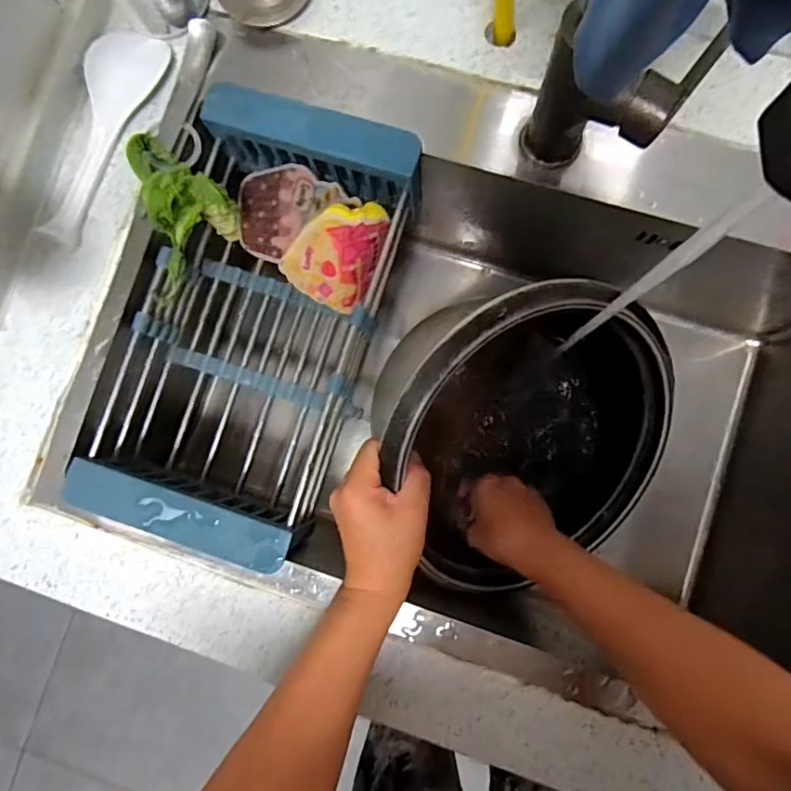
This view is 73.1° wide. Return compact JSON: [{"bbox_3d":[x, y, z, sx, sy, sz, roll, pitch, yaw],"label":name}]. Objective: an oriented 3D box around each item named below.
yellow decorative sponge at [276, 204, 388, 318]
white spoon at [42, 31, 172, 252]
[{"bbox_3d":[-0.056,-0.128,0.479,0.080,0.033,0.091,16,128,-6],"label":"yellow decorative sponge"},{"bbox_3d":[-0.259,-0.226,0.458,0.056,0.016,0.191,24,87,6],"label":"white spoon"}]

